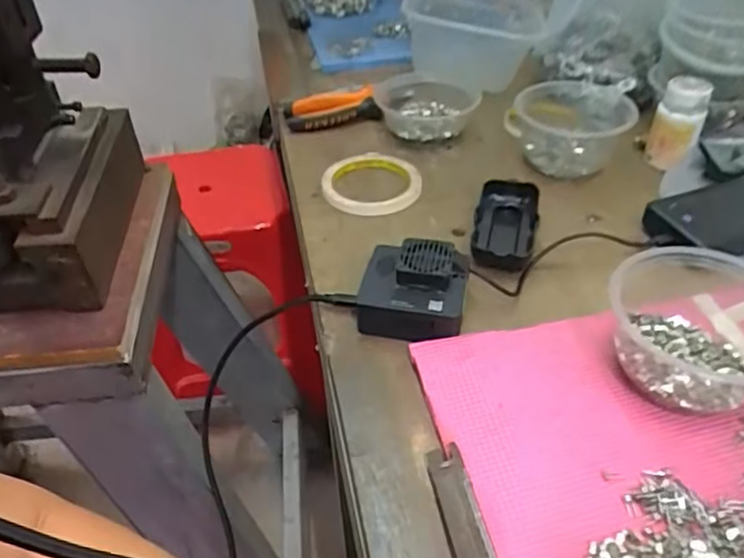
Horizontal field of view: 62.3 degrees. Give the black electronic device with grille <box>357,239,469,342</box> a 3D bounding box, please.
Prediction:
[{"bbox_3d":[0.031,0.007,0.469,0.079,0.044,0.072,-1,41,1],"label":"black electronic device with grille"}]

